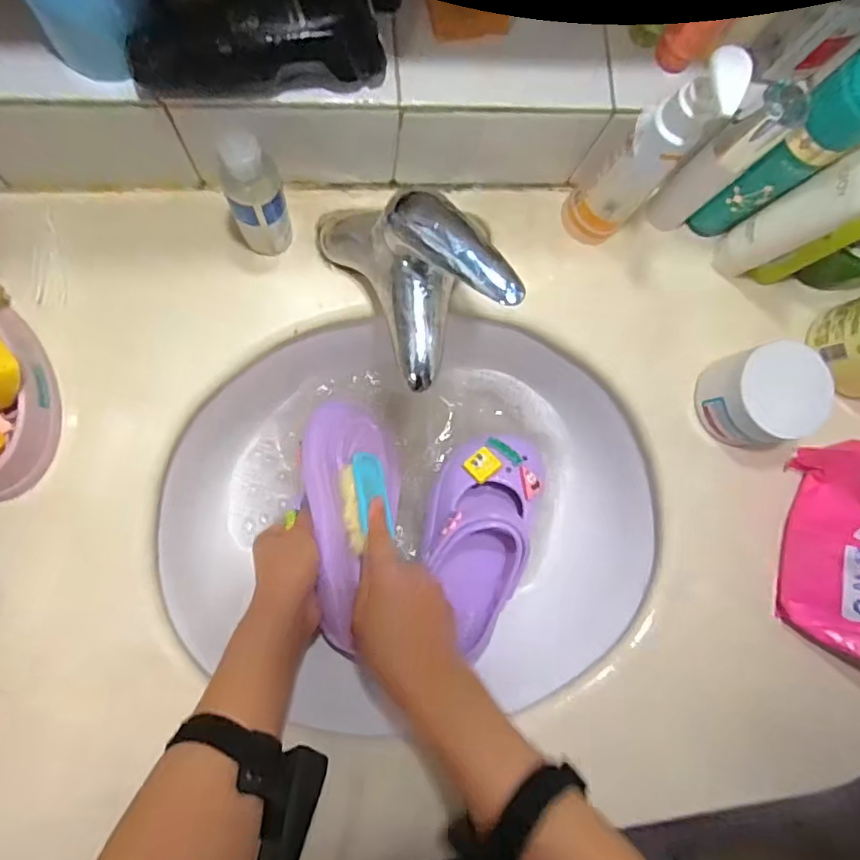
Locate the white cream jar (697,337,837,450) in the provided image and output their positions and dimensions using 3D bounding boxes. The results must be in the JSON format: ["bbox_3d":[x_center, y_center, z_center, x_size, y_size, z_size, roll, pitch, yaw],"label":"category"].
[{"bbox_3d":[0.269,-0.028,0.463,0.070,0.075,0.075,1,85,-8],"label":"white cream jar"}]

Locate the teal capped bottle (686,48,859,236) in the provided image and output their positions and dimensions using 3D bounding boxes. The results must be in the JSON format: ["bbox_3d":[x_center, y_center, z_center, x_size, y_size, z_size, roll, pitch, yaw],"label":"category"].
[{"bbox_3d":[0.256,-0.199,0.419,0.043,0.178,0.045,1,85,-8],"label":"teal capped bottle"}]

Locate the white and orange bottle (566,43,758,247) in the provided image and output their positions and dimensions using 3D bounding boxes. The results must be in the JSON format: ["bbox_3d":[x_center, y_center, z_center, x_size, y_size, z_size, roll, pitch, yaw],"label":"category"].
[{"bbox_3d":[0.146,-0.187,0.398,0.046,0.184,0.037,40,82,-3],"label":"white and orange bottle"}]

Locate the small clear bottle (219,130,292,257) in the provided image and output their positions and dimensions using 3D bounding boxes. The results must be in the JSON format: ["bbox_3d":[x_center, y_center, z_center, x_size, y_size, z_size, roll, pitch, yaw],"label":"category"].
[{"bbox_3d":[-0.120,-0.157,0.392,0.037,0.119,0.029,-26,89,-9],"label":"small clear bottle"}]

